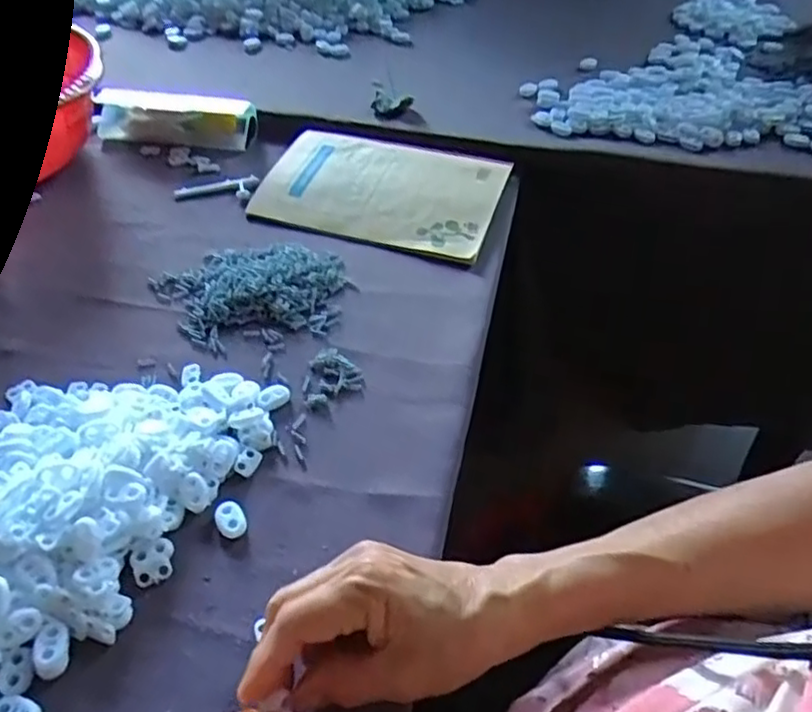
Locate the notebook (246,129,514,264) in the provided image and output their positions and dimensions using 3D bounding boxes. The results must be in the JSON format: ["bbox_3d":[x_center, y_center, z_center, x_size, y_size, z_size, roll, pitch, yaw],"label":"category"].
[{"bbox_3d":[-0.024,-0.152,0.591,0.209,0.014,0.141,16,49,15],"label":"notebook"}]

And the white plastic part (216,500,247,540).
[{"bbox_3d":[-0.099,0.092,0.376,0.015,0.004,0.023,-26,52,-22],"label":"white plastic part"}]

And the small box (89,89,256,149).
[{"bbox_3d":[-0.228,-0.234,0.653,0.159,0.035,0.036,6,47,6],"label":"small box"}]

